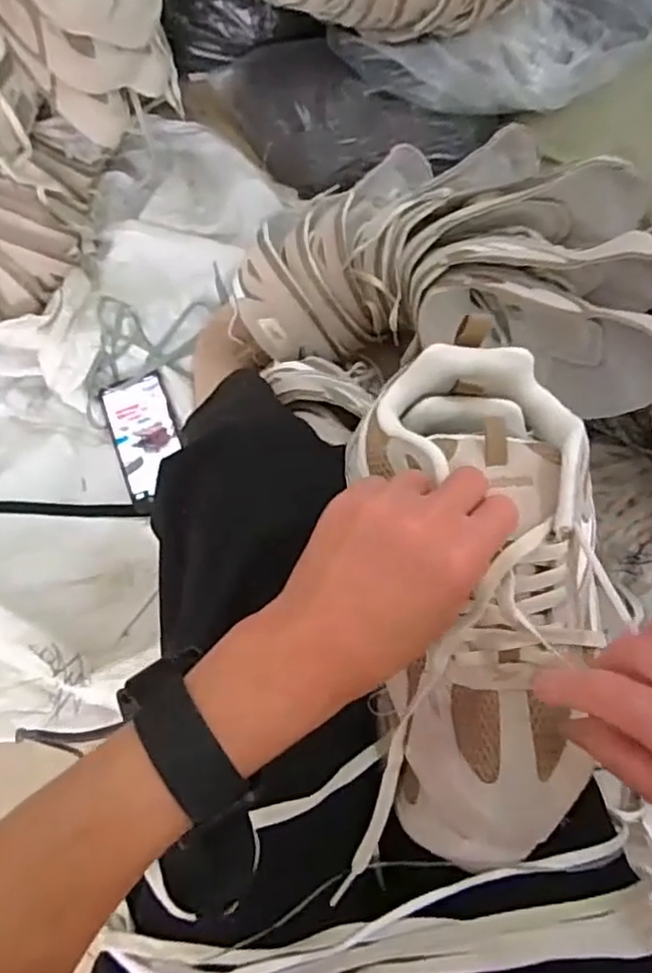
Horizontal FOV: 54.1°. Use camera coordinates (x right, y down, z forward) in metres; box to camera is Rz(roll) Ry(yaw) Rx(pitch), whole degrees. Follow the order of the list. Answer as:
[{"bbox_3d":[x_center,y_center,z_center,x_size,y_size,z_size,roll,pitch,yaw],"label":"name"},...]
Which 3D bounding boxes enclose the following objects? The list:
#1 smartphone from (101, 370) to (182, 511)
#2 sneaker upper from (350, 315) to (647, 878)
[{"bbox_3d":[-0.215,-0.061,0.762,0.076,0.006,0.143,-18,83,-6],"label":"smartphone"},{"bbox_3d":[0.082,0.059,0.330,0.121,0.064,0.269,-1,84,0],"label":"sneaker upper"}]

